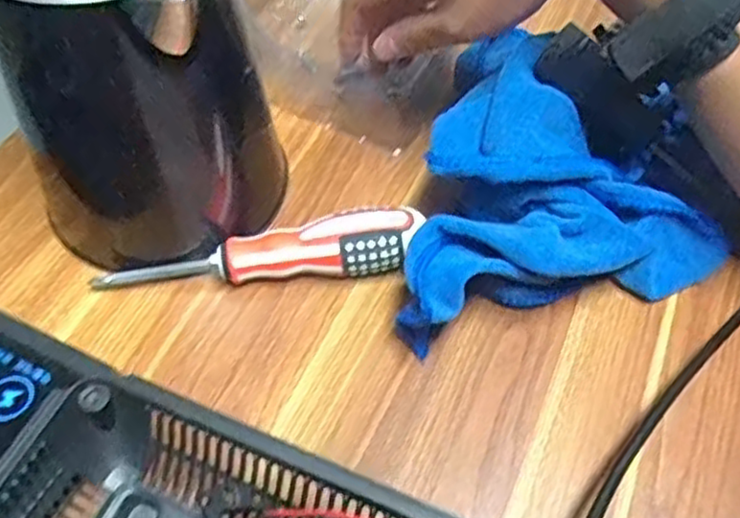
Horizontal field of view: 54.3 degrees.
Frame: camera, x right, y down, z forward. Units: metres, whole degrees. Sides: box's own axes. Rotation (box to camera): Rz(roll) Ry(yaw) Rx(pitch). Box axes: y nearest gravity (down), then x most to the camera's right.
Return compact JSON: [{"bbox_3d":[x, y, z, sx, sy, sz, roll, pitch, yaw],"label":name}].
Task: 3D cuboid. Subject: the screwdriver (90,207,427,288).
[{"bbox_3d":[-0.060,0.001,0.400,0.175,0.035,0.029,-6,54,-4],"label":"screwdriver"}]

